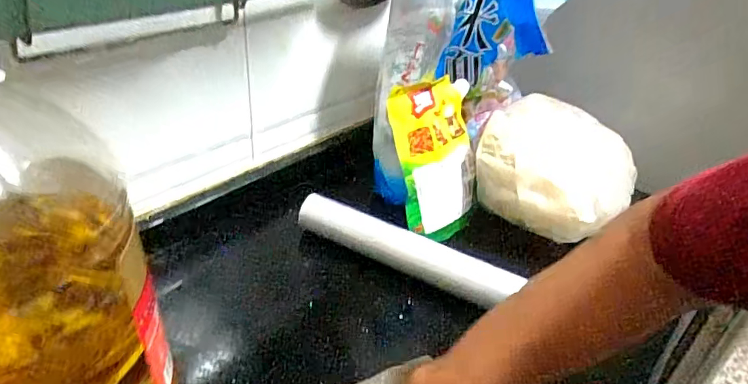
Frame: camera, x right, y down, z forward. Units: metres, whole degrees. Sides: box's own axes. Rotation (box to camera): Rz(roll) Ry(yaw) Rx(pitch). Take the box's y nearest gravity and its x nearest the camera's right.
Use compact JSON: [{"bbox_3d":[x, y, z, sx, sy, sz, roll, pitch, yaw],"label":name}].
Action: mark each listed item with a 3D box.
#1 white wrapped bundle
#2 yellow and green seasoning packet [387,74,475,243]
[{"bbox_3d":[0.247,-0.040,0.651,0.182,0.099,0.215,26,41,25],"label":"white wrapped bundle"},{"bbox_3d":[0.082,-0.040,0.615,0.135,0.195,0.022,-21,16,-37],"label":"yellow and green seasoning packet"}]

